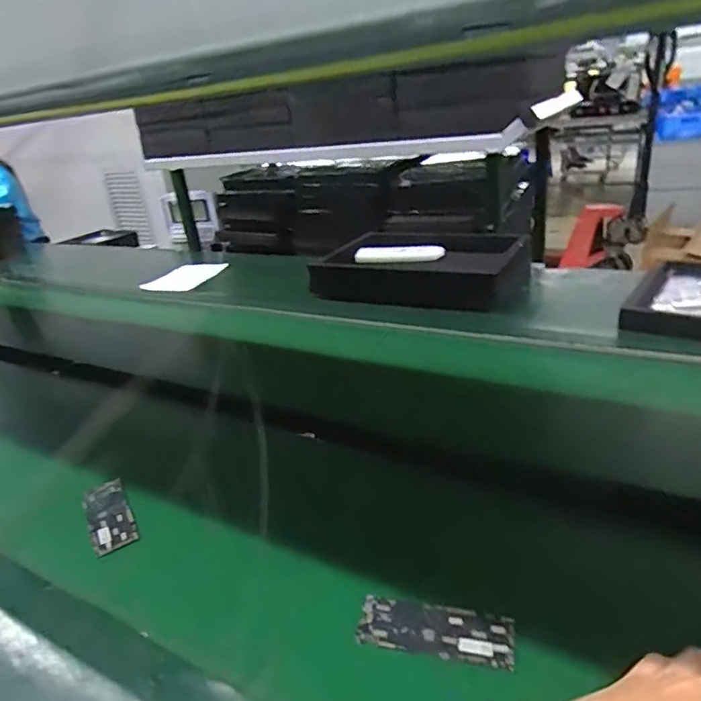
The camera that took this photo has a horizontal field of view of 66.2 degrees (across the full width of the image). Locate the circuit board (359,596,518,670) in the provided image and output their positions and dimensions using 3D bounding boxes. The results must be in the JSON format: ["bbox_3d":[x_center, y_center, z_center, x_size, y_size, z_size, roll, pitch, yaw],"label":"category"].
[{"bbox_3d":[0.070,0.228,0.440,0.121,0.009,0.044,1,29,16],"label":"circuit board"}]

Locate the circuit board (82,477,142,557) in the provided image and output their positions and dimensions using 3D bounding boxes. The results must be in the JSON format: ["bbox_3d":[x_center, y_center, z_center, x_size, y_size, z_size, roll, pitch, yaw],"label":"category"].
[{"bbox_3d":[-0.276,0.189,0.614,0.046,0.012,0.119,-22,31,-25],"label":"circuit board"}]

